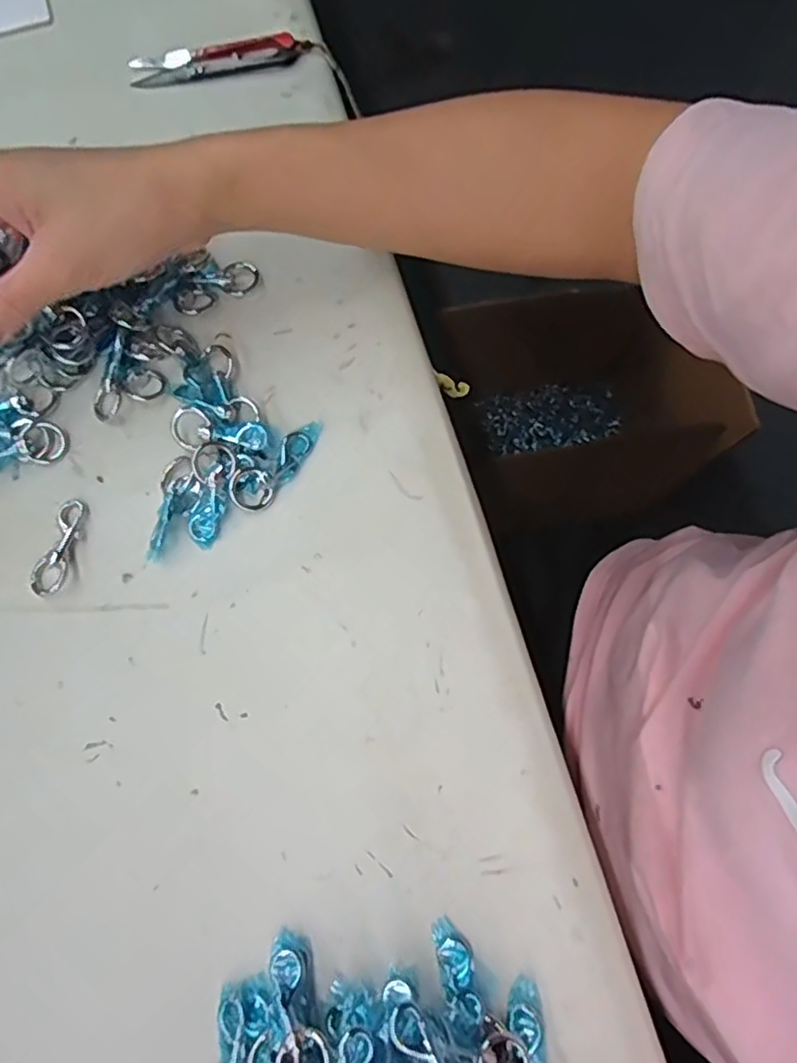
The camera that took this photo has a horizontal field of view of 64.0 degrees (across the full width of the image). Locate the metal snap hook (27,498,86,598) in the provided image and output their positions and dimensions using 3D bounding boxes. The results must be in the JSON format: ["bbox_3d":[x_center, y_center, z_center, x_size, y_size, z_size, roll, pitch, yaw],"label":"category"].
[{"bbox_3d":[-0.176,0.008,0.332,0.014,0.009,0.052,15,76,3],"label":"metal snap hook"}]

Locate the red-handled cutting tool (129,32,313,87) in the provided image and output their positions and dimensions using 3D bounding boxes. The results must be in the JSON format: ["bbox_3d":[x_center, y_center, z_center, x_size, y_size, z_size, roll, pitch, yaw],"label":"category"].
[{"bbox_3d":[-0.115,-0.301,0.404,0.115,0.009,0.028,-5,76,-1],"label":"red-handled cutting tool"}]

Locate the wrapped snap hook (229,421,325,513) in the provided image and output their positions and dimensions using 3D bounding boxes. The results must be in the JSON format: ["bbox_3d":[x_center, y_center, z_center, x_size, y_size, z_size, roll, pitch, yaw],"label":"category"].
[{"bbox_3d":[-0.064,-0.037,0.337,0.023,0.005,0.061,37,78,9],"label":"wrapped snap hook"}]

